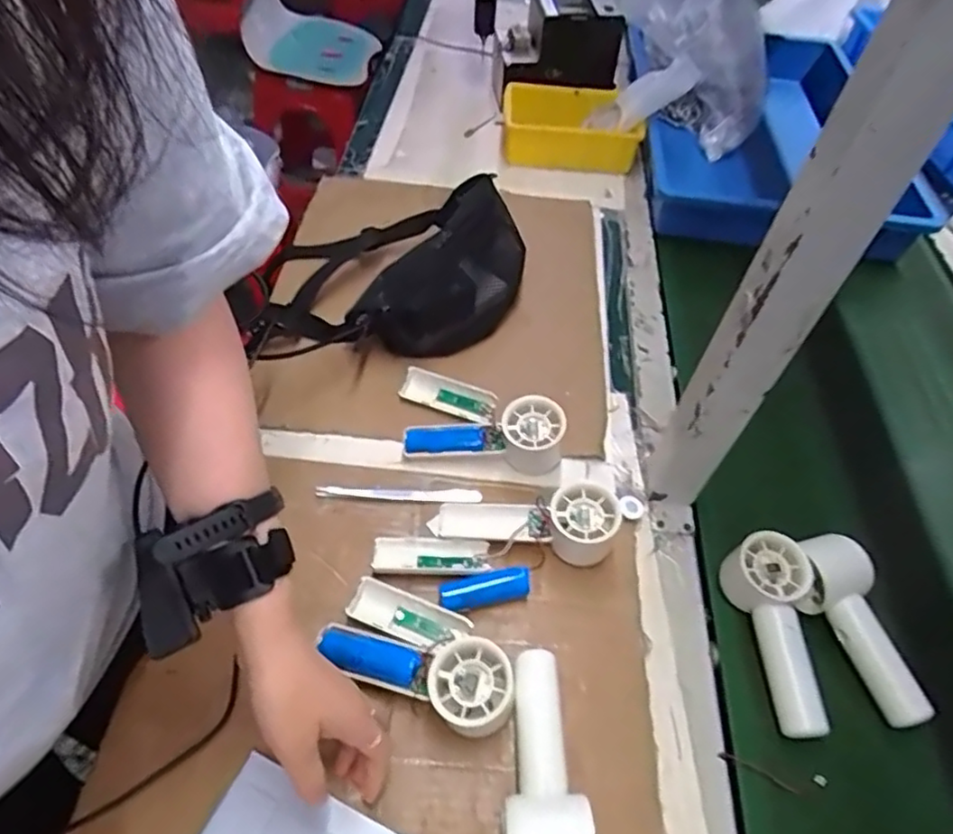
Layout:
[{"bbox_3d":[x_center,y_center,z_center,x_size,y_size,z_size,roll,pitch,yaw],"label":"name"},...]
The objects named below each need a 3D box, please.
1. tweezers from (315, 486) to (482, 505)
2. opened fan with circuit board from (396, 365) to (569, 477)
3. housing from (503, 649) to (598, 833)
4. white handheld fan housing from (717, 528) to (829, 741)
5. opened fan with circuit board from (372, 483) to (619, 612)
[{"bbox_3d":[-0.070,0.068,0.577,0.147,0.009,0.018,6,51,-1],"label":"tweezers"},{"bbox_3d":[0.003,-0.007,0.616,0.157,0.059,0.099,8,51,1],"label":"opened fan with circuit board"},{"bbox_3d":[0.044,0.235,0.428,0.052,0.051,0.148,3,51,-3],"label":"housing"},{"bbox_3d":[0.250,0.170,0.509,0.056,0.052,0.144,-6,52,-10],"label":"white handheld fan housing"},{"bbox_3d":[0.016,0.099,0.533,0.198,0.054,0.087,-12,54,-15],"label":"opened fan with circuit board"}]

